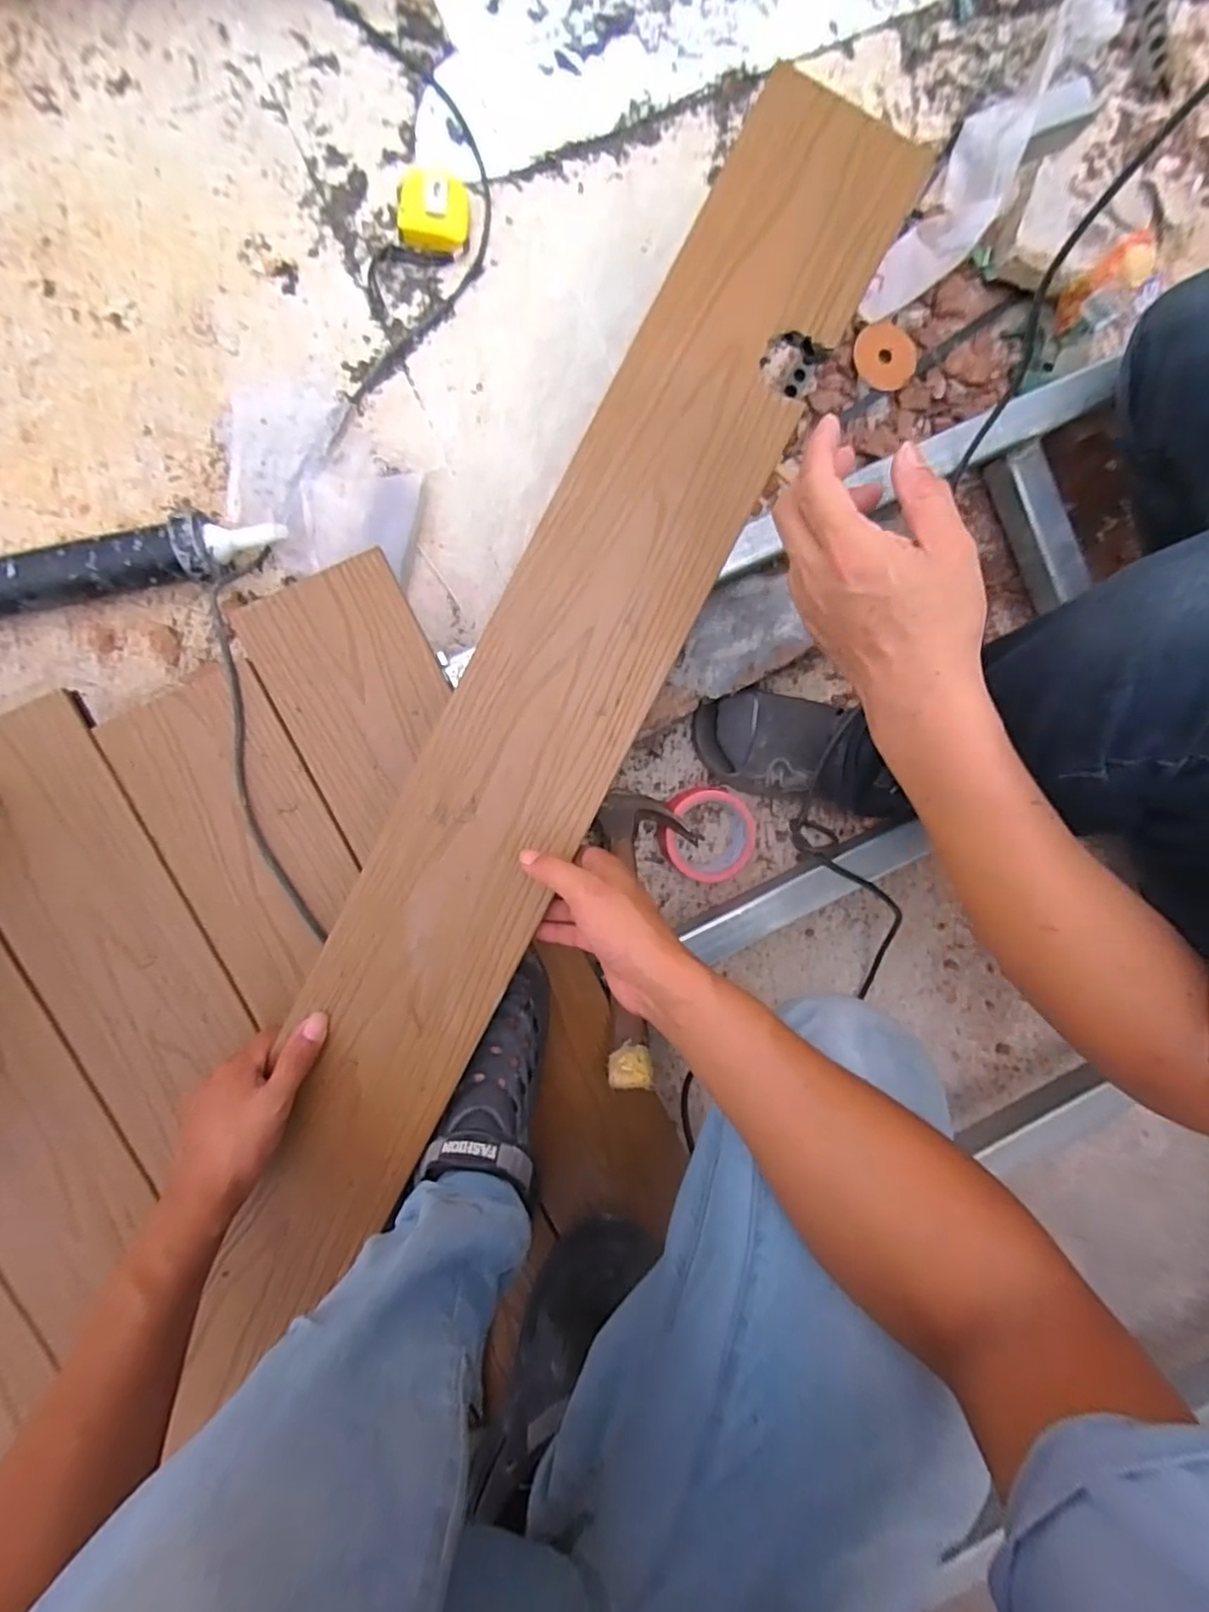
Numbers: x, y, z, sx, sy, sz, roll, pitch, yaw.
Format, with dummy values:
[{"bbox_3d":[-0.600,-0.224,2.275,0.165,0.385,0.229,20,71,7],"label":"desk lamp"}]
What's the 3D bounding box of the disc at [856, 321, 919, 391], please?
[{"bbox_3d":[0.302,-0.482,0.701,0.061,0.007,0.069,-39,105,6],"label":"disc"}]

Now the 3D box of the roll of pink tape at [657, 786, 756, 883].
[{"bbox_3d":[0.110,0.030,0.712,0.091,0.050,0.096,0,94,-5],"label":"roll of pink tape"}]

